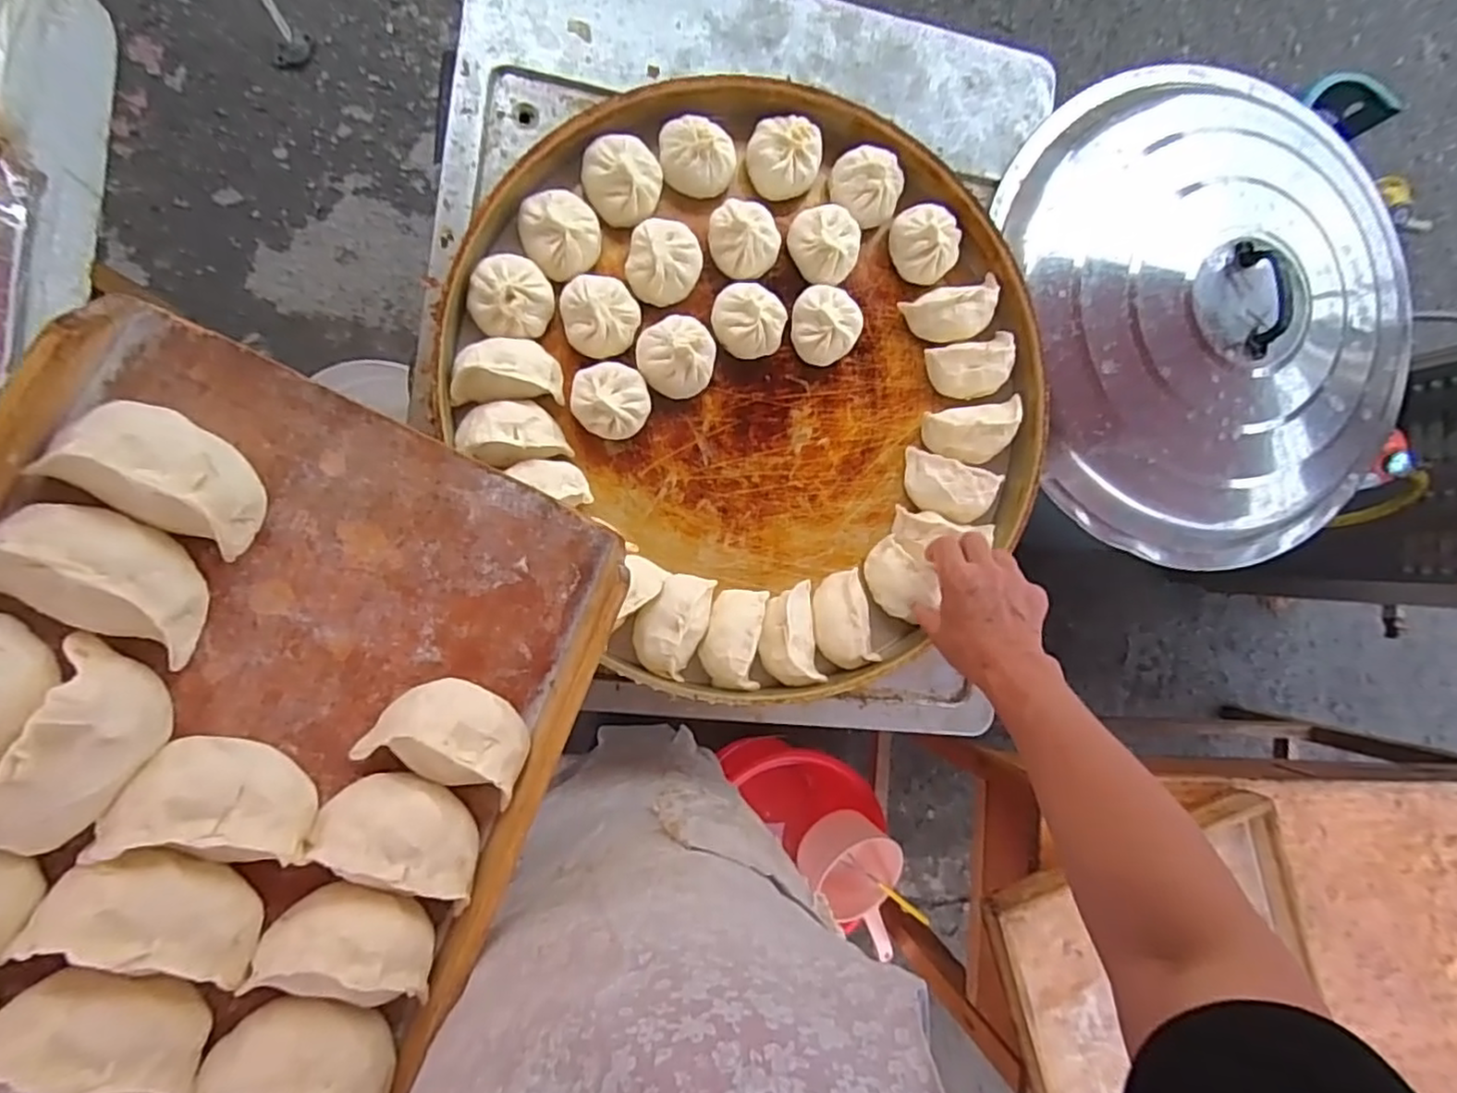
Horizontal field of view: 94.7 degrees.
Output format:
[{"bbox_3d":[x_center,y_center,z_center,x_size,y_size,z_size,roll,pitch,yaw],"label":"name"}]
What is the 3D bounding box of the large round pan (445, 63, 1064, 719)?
[{"bbox_3d":[0.045,-0.157,0.615,0.503,0.056,0.511,0,90,-10],"label":"large round pan"}]

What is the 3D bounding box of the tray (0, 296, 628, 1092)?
[{"bbox_3d":[-0.245,0.102,0.343,0.293,0.052,0.369,28,69,-27],"label":"tray"}]

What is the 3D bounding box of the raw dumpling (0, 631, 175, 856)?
[{"bbox_3d":[-0.304,0.098,0.317,0.046,0.065,0.089,16,67,34],"label":"raw dumpling"}]

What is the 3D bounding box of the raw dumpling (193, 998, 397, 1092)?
[{"bbox_3d":[-0.220,0.266,0.343,0.092,0.045,0.053,14,87,-9],"label":"raw dumpling"}]

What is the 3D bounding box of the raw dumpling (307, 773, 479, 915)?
[{"bbox_3d":[-0.177,0.162,0.374,0.088,0.033,0.056,31,56,-17],"label":"raw dumpling"}]

